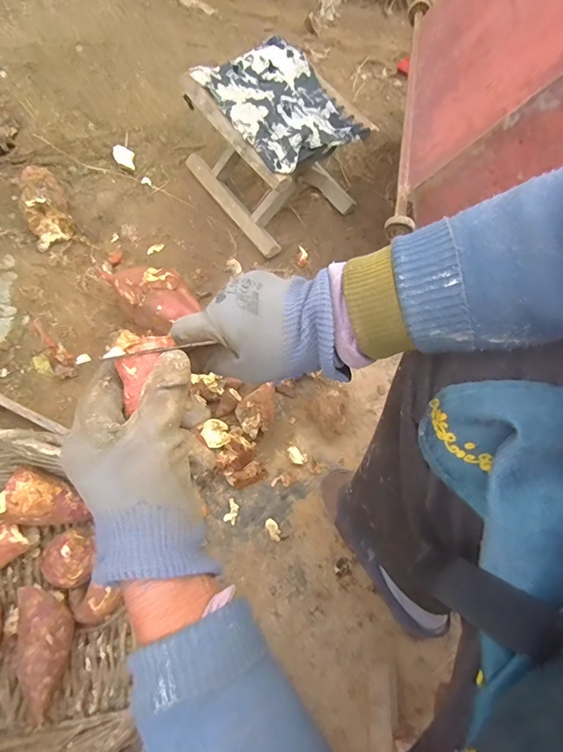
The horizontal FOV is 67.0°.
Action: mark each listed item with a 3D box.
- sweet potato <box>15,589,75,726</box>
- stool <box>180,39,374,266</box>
[{"bbox_3d":[-0.269,0.308,0.488,0.059,0.055,0.132,-15,68,-9],"label":"sweet potato"},{"bbox_3d":[-0.018,-0.421,0.777,0.210,0.184,0.288,-34,72,-16],"label":"stool"}]

